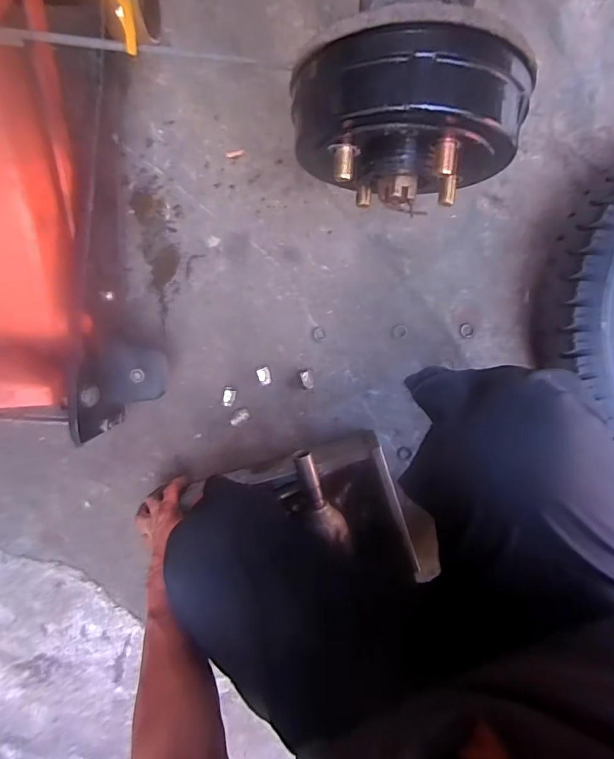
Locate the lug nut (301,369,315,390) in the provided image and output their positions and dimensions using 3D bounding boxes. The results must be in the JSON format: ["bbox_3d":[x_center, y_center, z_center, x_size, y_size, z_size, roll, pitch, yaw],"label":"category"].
[{"bbox_3d":[0.000,-0.001,0.638,0.014,0.022,0.029,-17,98,4],"label":"lug nut"}]

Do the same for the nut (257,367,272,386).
[{"bbox_3d":[-0.063,-0.004,0.641,0.017,0.017,0.027,-14,98,3],"label":"nut"}]

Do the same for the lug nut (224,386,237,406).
[{"bbox_3d":[-0.116,0.026,0.654,0.018,0.019,0.027,12,99,-1],"label":"lug nut"}]

